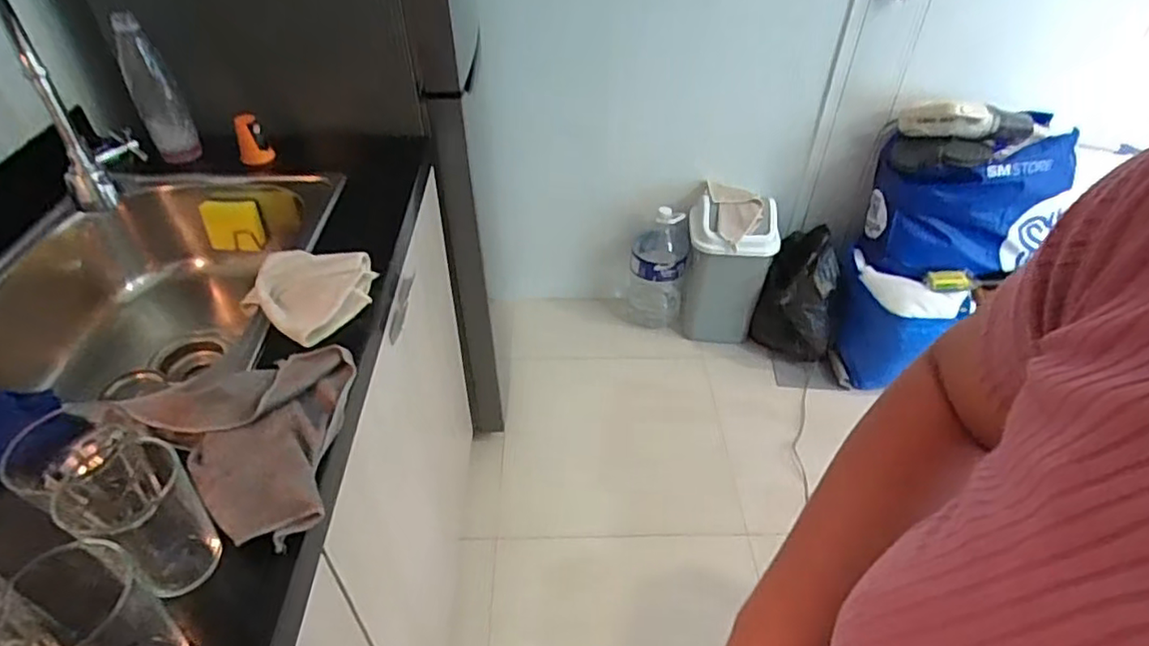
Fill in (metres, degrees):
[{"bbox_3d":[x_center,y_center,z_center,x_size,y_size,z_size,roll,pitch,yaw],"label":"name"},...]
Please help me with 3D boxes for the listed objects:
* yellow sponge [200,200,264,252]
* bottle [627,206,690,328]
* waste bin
[{"bbox_3d":[-0.502,-0.144,0.931,0.080,0.074,0.017,-4,42,-6],"label":"yellow sponge"},{"bbox_3d":[0.237,-0.157,1.809,0.156,0.360,0.135,4,41,3],"label":"bottle"},{"bbox_3d":[0.410,-0.133,1.727,0.231,0.446,0.153,11,42,11],"label":"waste bin"}]

